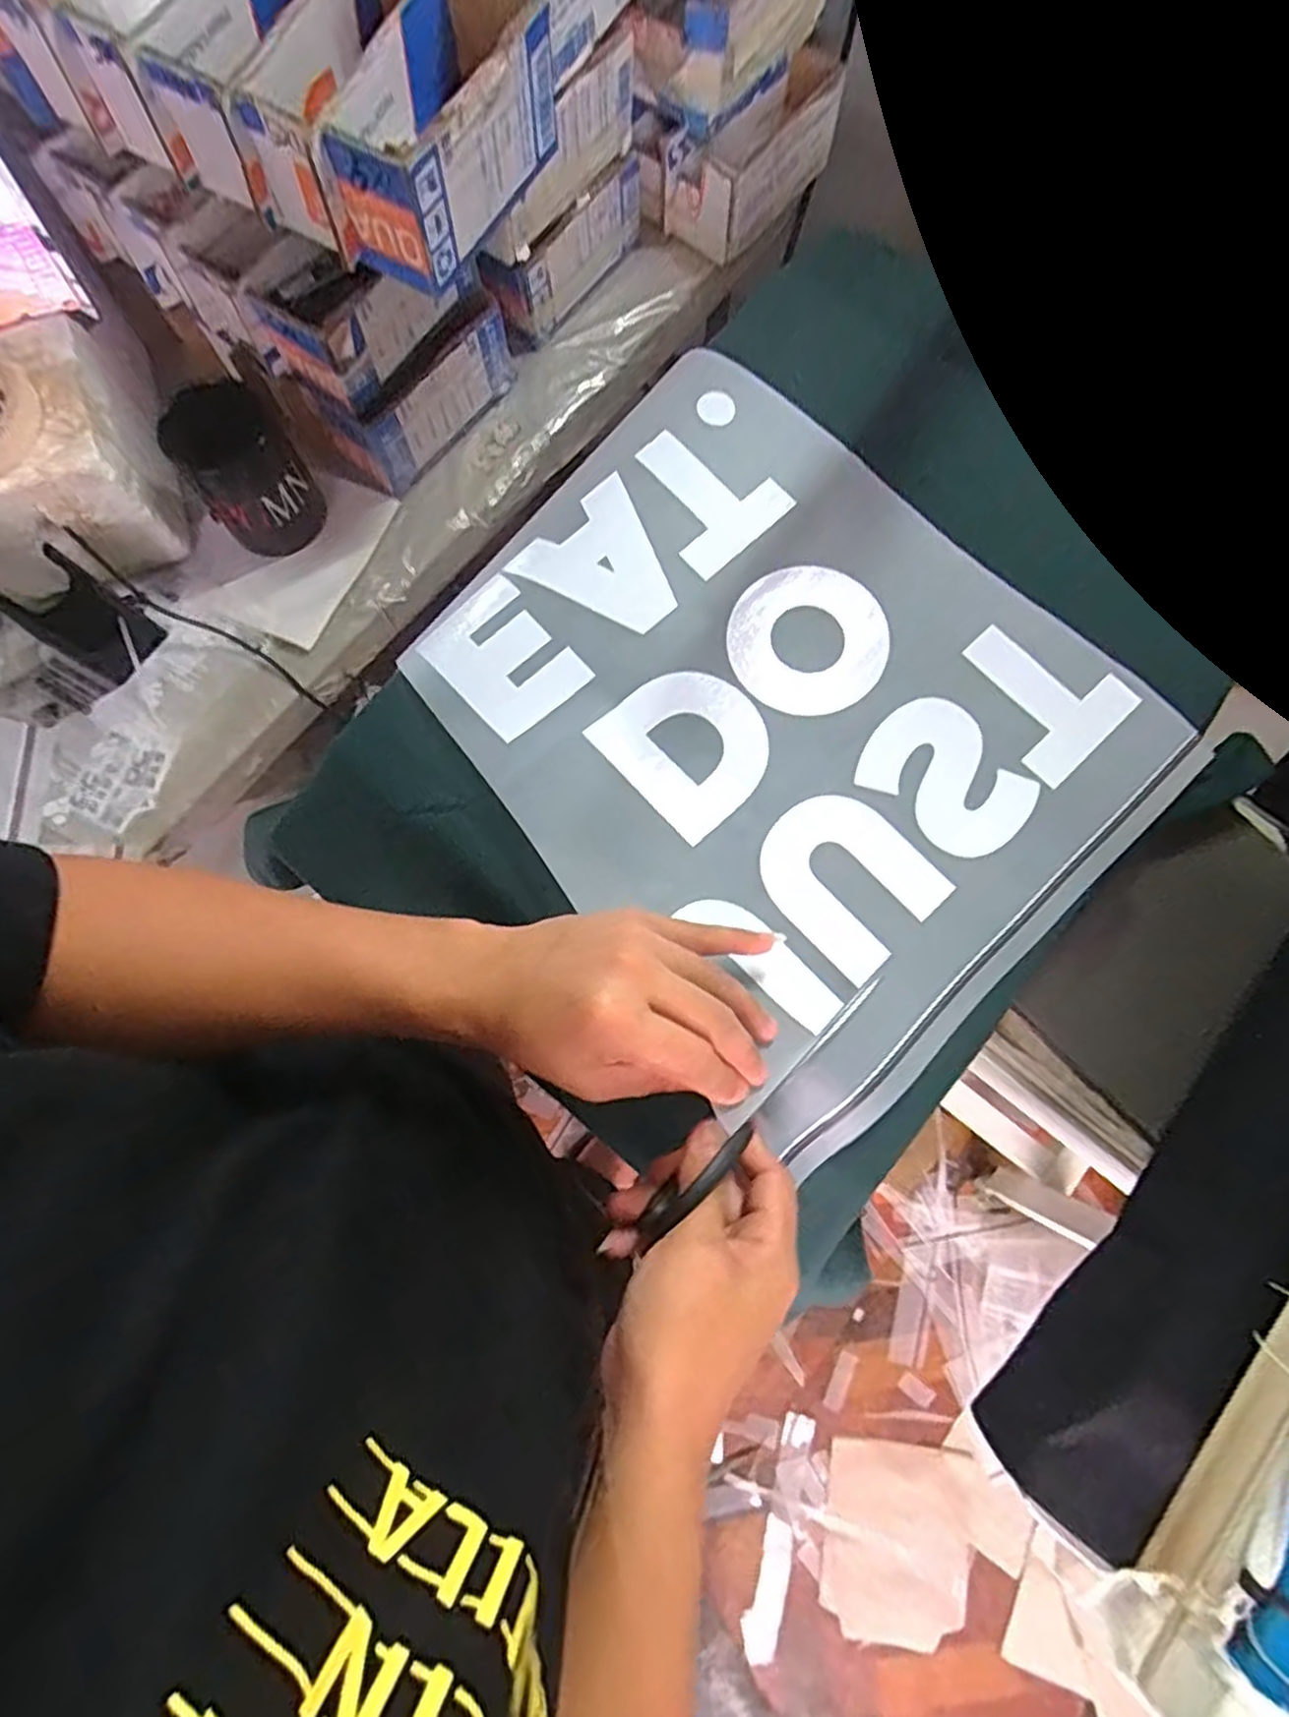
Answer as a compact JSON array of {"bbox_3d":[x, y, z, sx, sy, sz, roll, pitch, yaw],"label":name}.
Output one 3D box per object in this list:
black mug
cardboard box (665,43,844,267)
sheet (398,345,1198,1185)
[{"bbox_3d":[-0.309,-0.303,0.568,0.082,0.096,0.086,-29,80,-5],"label":"black mug"},{"bbox_3d":[0.096,-0.621,0.642,0.076,0.072,0.170,40,82,8],"label":"cardboard box"},{"bbox_3d":[0.075,-0.090,0.430,0.389,0.029,0.333,42,82,8],"label":"sheet"}]

